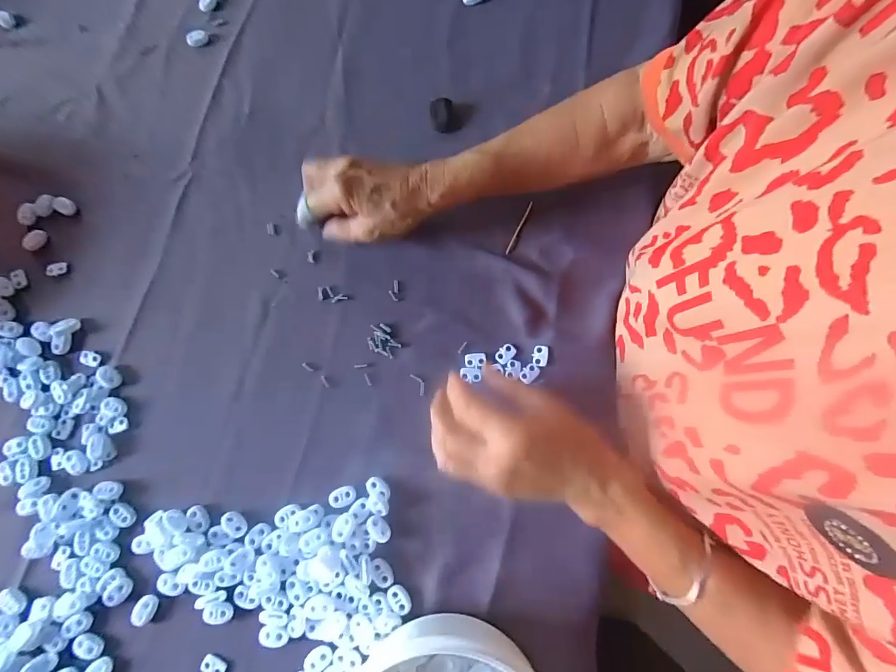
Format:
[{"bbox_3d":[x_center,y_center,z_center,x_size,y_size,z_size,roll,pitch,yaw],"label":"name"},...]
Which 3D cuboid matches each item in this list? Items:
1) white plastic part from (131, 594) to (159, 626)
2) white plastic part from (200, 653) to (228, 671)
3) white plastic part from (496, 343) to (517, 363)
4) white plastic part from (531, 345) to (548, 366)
[{"bbox_3d":[-0.244,0.220,0.331,0.018,0.004,0.023,26,79,6],"label":"white plastic part"},{"bbox_3d":[-0.184,0.259,0.323,0.019,0.004,0.013,24,78,5],"label":"white plastic part"},{"bbox_3d":[0.051,0.016,0.370,0.019,0.004,0.013,-42,81,-9],"label":"white plastic part"},{"bbox_3d":[0.082,0.017,0.366,0.013,0.004,0.018,6,77,1],"label":"white plastic part"}]

